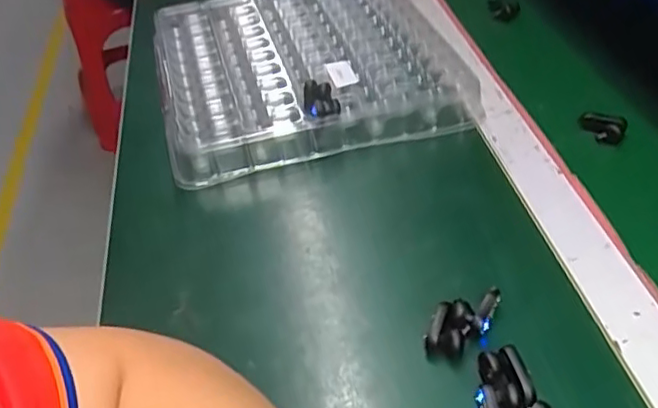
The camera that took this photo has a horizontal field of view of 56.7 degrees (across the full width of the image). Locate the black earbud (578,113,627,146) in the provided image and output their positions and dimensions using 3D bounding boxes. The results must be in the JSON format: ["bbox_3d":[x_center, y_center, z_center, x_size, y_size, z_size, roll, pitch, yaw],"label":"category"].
[{"bbox_3d":[0.220,-0.061,0.491,0.035,0.021,0.017,12,46,19],"label":"black earbud"}]

